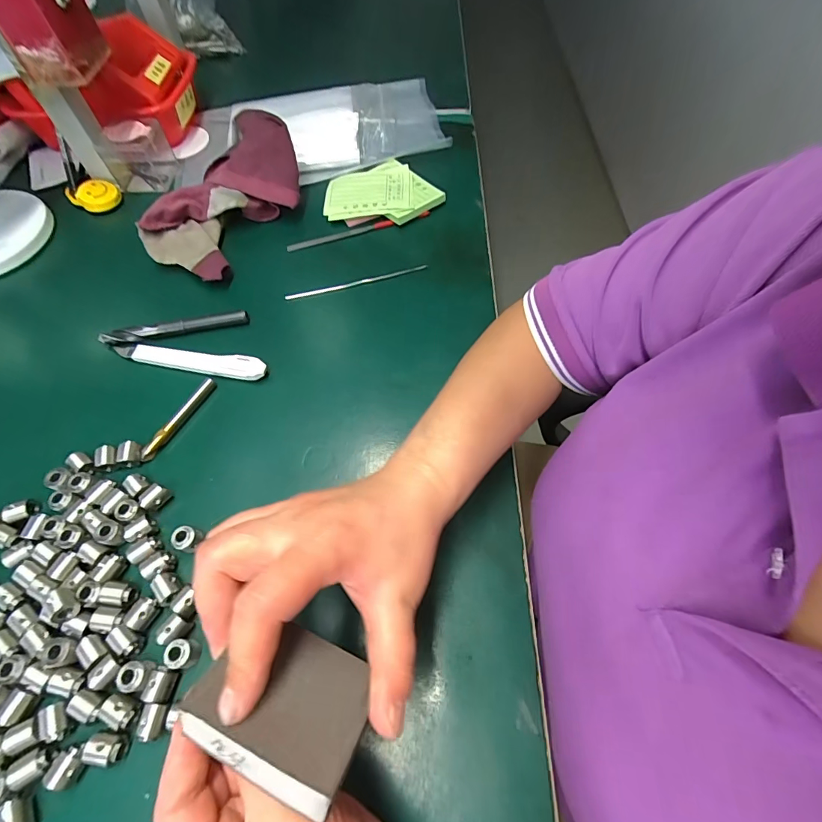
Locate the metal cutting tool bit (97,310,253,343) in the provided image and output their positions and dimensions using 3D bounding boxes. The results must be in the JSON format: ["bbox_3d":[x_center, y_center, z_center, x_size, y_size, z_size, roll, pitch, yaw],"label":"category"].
[{"bbox_3d":[-0.219,-0.078,0.394,0.130,0.008,0.012,-10,61,-6],"label":"metal cutting tool bit"}]

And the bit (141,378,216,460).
[{"bbox_3d":[-0.190,0.005,0.352,0.009,0.011,0.081,23,63,12],"label":"bit"}]

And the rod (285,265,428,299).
[{"bbox_3d":[-0.053,-0.128,0.427,0.144,0.007,0.009,-13,61,-8],"label":"rod"}]

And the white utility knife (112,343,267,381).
[{"bbox_3d":[-0.197,-0.046,0.374,0.144,0.007,0.020,9,61,5],"label":"white utility knife"}]

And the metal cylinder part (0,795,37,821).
[{"bbox_3d":[-0.214,0.220,0.229,0.013,0.014,0.018,-20,63,-11],"label":"metal cylinder part"}]

